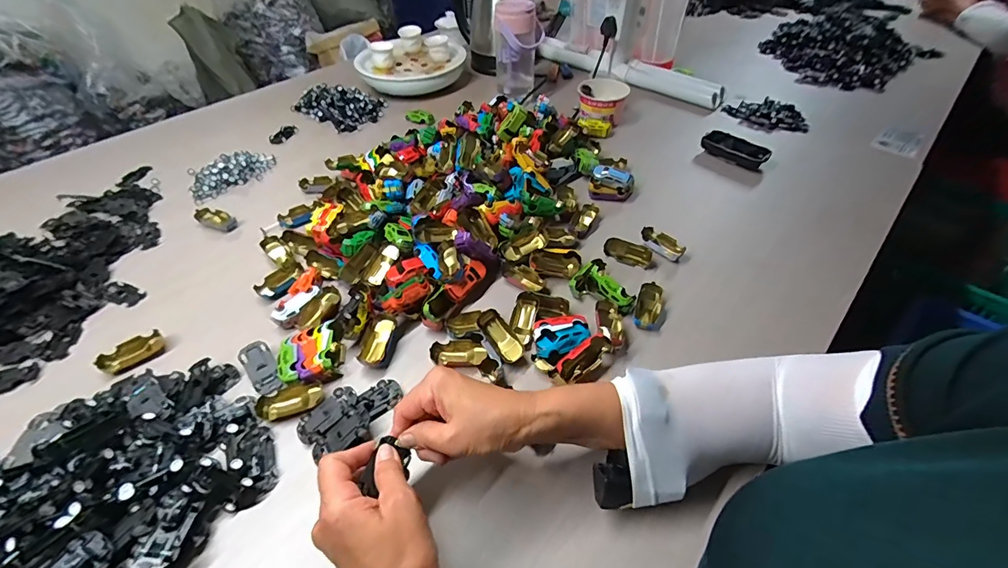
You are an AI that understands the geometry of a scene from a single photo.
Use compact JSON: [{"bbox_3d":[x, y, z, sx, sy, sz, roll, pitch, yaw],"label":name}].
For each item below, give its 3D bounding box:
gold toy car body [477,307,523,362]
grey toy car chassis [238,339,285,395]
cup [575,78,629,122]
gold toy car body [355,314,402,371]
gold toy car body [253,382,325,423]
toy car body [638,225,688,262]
[{"bbox_3d":[-0.003,0.059,0.492,0.028,0.016,0.066,-31,72,-25],"label":"gold toy car body"},{"bbox_3d":[-0.270,0.095,0.477,0.029,0.012,0.072,-32,53,-26],"label":"grey toy car chassis"},{"bbox_3d":[0.190,-0.360,0.842,0.094,0.055,0.093,-1,46,1],"label":"cup"},{"bbox_3d":[-0.145,0.067,0.497,0.036,0.018,0.062,11,48,12],"label":"gold toy car body"},{"bbox_3d":[-0.226,0.122,0.451,0.066,0.013,0.033,-11,47,-9],"label":"gold toy car body"},{"bbox_3d":[0.223,-0.057,0.609,0.032,0.017,0.064,-32,53,-26],"label":"toy car body"}]

